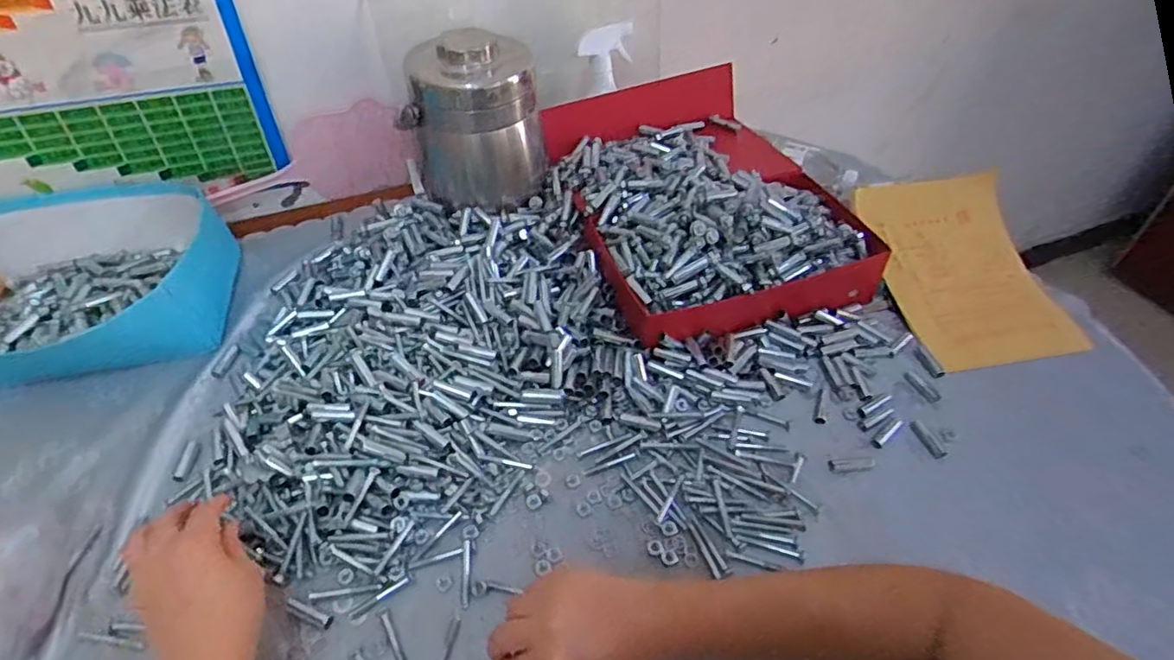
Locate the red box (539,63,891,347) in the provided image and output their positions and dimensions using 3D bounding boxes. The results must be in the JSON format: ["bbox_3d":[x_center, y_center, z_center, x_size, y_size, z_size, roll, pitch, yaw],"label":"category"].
[{"bbox_3d":[0.133,-0.180,0.776,0.302,0.106,0.418,-13,48,-13],"label":"red box"}]

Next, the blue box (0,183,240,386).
[{"bbox_3d":[-0.574,-0.058,0.679,0.322,0.083,0.239,-14,48,-14],"label":"blue box"}]

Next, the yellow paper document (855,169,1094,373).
[{"bbox_3d":[0.443,-0.072,0.722,0.169,0.045,0.253,-19,76,6],"label":"yellow paper document"}]

